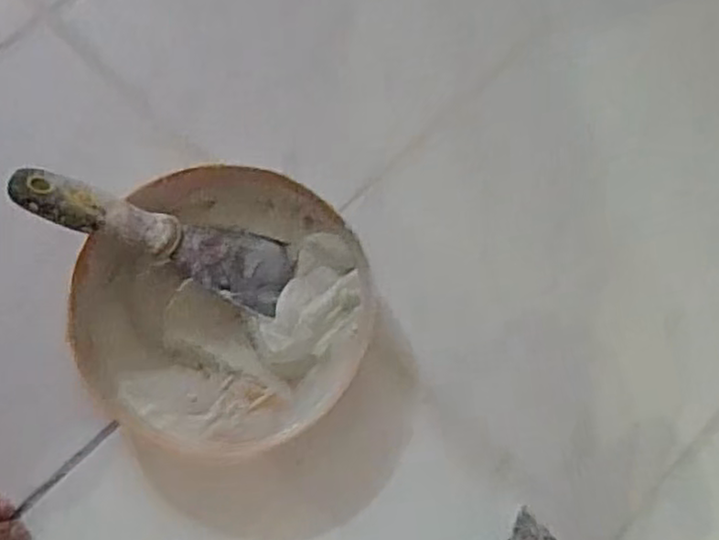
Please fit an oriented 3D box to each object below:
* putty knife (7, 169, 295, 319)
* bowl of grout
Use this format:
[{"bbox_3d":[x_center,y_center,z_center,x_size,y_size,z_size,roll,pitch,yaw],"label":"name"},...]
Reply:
[{"bbox_3d":[-0.137,-0.021,0.476,0.191,0.019,0.055,21,71,-23],"label":"putty knife"},{"bbox_3d":[-0.093,0.027,0.488,0.192,0.049,0.199,1,72,-2],"label":"bowl of grout"}]

